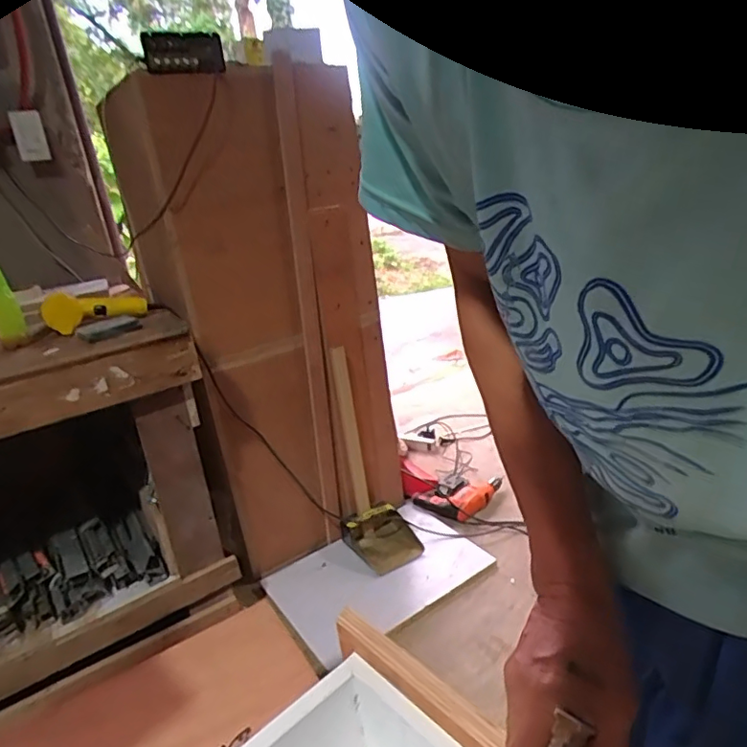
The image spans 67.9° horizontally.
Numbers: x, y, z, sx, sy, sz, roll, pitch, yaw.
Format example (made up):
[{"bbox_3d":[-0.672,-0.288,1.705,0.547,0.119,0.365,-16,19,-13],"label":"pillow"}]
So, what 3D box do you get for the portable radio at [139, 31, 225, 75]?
[{"bbox_3d":[-0.366,-0.622,1.074,0.158,0.078,0.023,-24,7,-32],"label":"portable radio"}]

